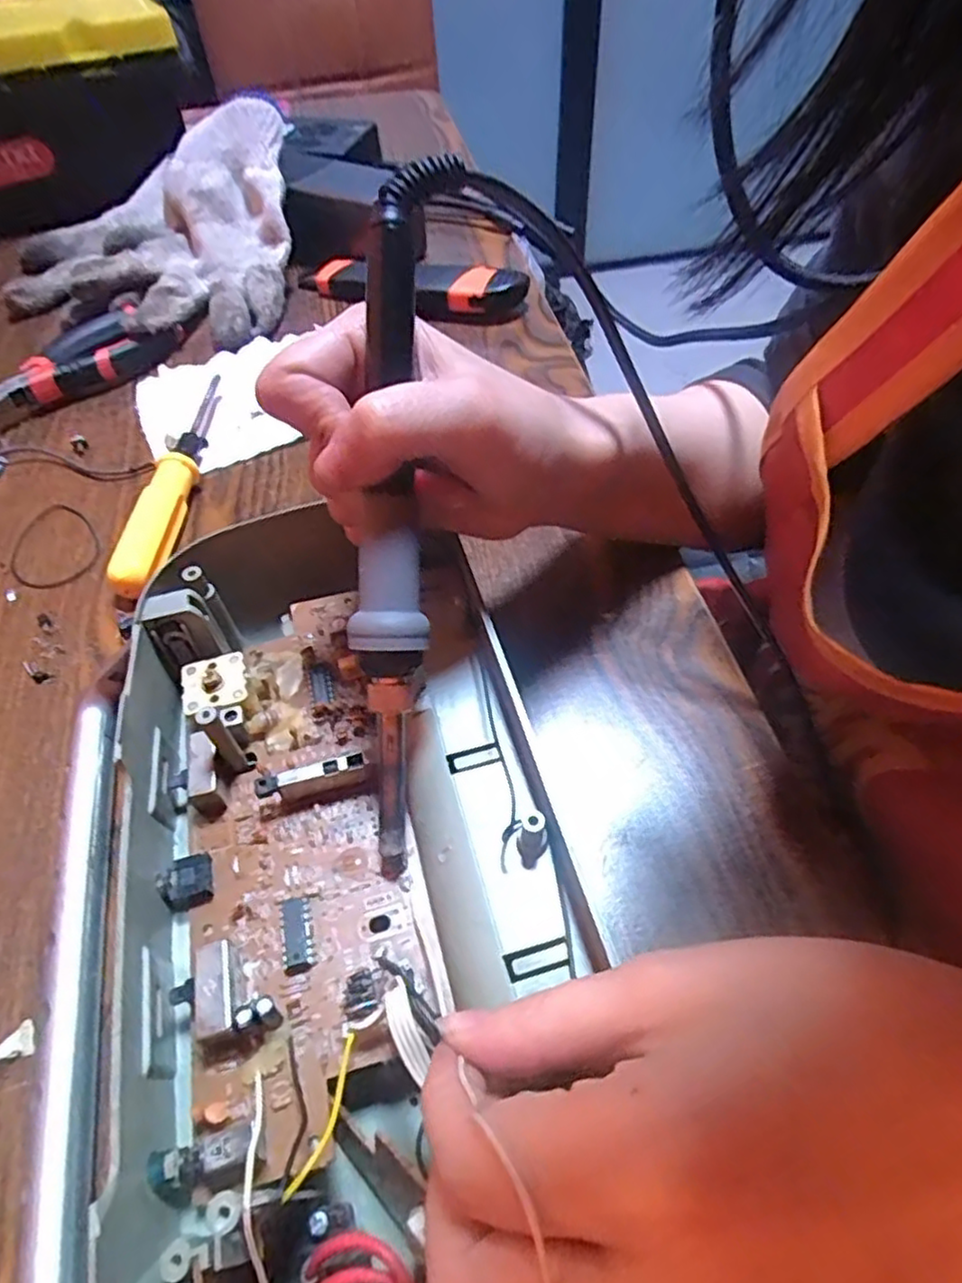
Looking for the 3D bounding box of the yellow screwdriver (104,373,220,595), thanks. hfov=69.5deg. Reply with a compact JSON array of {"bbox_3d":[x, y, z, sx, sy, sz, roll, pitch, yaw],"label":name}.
[{"bbox_3d":[-0.153,-0.083,0.348,0.018,0.021,0.158,0,51,2],"label":"yellow screwdriver"}]

